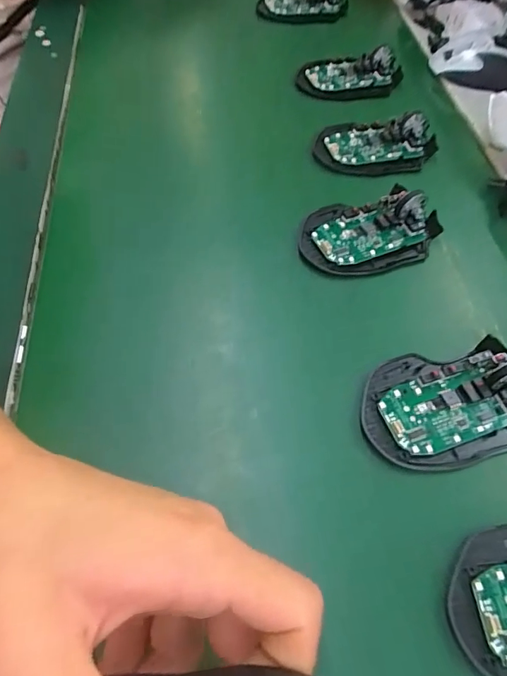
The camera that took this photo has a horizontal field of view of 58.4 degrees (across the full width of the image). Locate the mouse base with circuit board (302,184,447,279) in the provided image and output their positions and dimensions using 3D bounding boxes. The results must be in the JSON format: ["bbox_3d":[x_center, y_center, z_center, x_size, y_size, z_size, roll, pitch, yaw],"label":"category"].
[{"bbox_3d":[0.091,-0.086,0.350,0.111,0.026,0.069,-12,61,-11],"label":"mouse base with circuit board"}]

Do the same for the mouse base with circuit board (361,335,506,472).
[{"bbox_3d":[0.123,0.038,0.274,0.111,0.033,0.073,-6,60,-7],"label":"mouse base with circuit board"}]

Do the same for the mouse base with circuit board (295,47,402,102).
[{"bbox_3d":[0.105,-0.280,0.478,0.113,0.030,0.055,-5,60,-7],"label":"mouse base with circuit board"}]

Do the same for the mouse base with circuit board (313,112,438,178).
[{"bbox_3d":[0.114,-0.178,0.413,0.109,0.025,0.062,3,60,-2],"label":"mouse base with circuit board"}]

